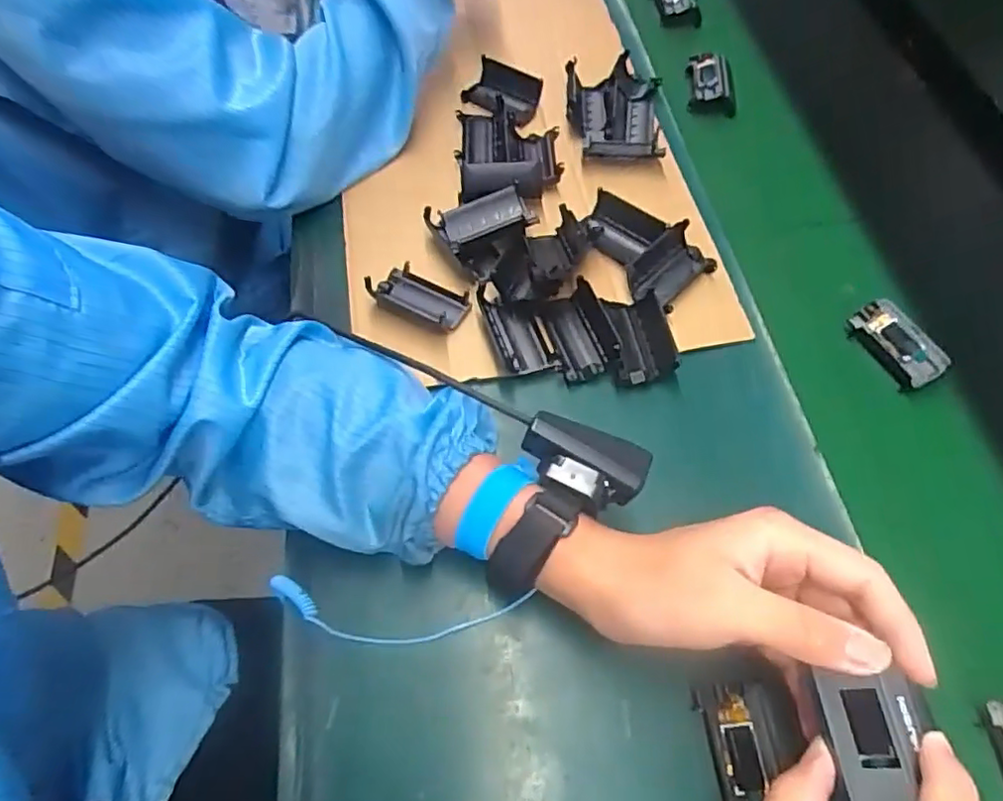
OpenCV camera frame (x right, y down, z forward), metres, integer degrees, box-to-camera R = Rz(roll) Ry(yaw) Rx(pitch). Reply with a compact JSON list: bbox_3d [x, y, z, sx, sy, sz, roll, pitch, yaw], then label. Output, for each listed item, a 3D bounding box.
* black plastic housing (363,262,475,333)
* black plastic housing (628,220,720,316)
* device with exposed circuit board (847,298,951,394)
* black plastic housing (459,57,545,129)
[{"bbox_3d":[-0.063,-0.077,0.476,0.077,0.022,0.039,27,64,15],"label":"black plastic housing"},{"bbox_3d":[0.133,-0.104,0.485,0.066,0.024,0.045,-41,68,-20],"label":"black plastic housing"},{"bbox_3d":[0.298,-0.042,0.466,0.030,0.027,0.069,-28,66,-17],"label":"device with exposed circuit board"},{"bbox_3d":[0.003,-0.291,0.590,0.073,0.024,0.052,34,65,15],"label":"black plastic housing"}]

